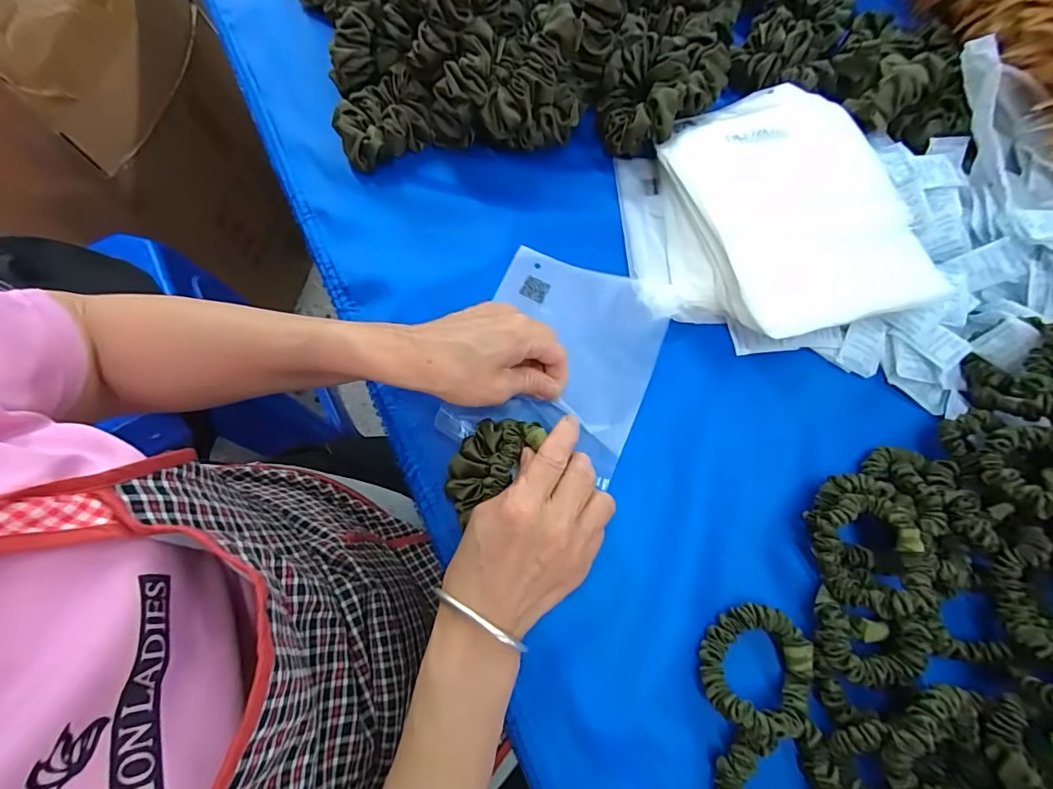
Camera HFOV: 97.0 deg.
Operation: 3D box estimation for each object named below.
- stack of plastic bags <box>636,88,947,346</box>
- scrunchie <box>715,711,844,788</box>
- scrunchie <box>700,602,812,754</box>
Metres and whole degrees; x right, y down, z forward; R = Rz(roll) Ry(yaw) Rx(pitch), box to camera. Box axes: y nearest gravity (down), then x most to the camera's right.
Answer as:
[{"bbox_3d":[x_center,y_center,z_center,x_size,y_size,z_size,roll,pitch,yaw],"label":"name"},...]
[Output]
[{"bbox_3d":[0.187,-0.158,0.385,0.206,0.045,0.255,-5,70,-1],"label":"stack of plastic bags"},{"bbox_3d":[0.143,0.214,0.260,0.066,0.031,0.065,0,70,1],"label":"scrunchie"},{"bbox_3d":[0.137,0.164,0.278,0.058,0.028,0.069,40,75,14],"label":"scrunchie"}]

